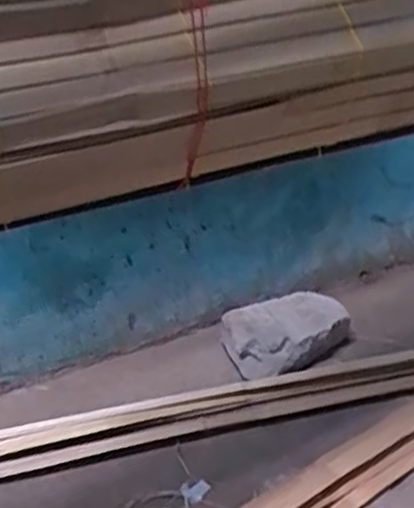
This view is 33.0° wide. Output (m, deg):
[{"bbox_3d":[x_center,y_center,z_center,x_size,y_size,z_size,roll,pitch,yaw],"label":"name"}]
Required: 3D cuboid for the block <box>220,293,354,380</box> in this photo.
[{"bbox_3d":[0.132,0.129,1.161,0.206,0.075,0.117,-21,34,-29],"label":"block"}]

